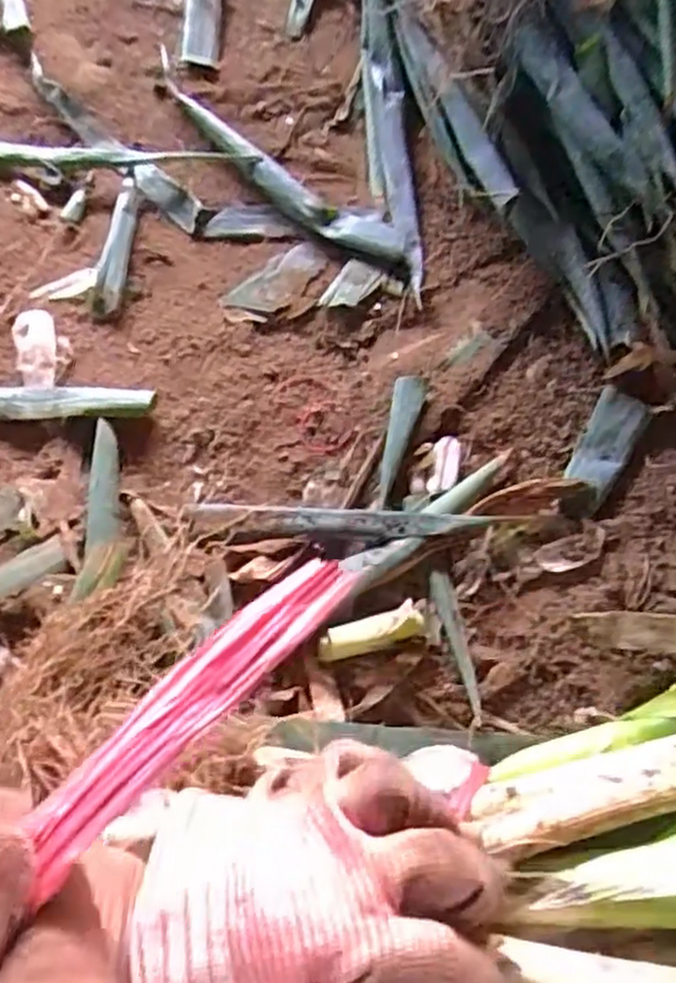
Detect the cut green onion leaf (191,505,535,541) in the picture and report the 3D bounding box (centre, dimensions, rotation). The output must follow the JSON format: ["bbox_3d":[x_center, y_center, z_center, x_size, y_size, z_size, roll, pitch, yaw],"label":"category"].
[{"bbox_3d":[0.008,0.020,0.454,0.191,0.009,0.020,3,66,-1],"label":"cut green onion leaf"}]

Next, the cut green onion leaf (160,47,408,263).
[{"bbox_3d":[-0.059,-0.266,0.585,0.279,0.015,0.049,42,71,15],"label":"cut green onion leaf"}]

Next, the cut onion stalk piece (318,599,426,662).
[{"bbox_3d":[0.019,0.082,0.424,0.062,0.014,0.021,-19,68,-10],"label":"cut onion stalk piece"}]

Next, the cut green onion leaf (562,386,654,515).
[{"bbox_3d":[0.178,-0.031,0.488,0.034,0.007,0.082,28,68,10],"label":"cut green onion leaf"}]

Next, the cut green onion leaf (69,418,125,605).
[{"bbox_3d":[-0.145,0.011,0.459,0.025,0.010,0.116,0,66,-2],"label":"cut green onion leaf"}]

